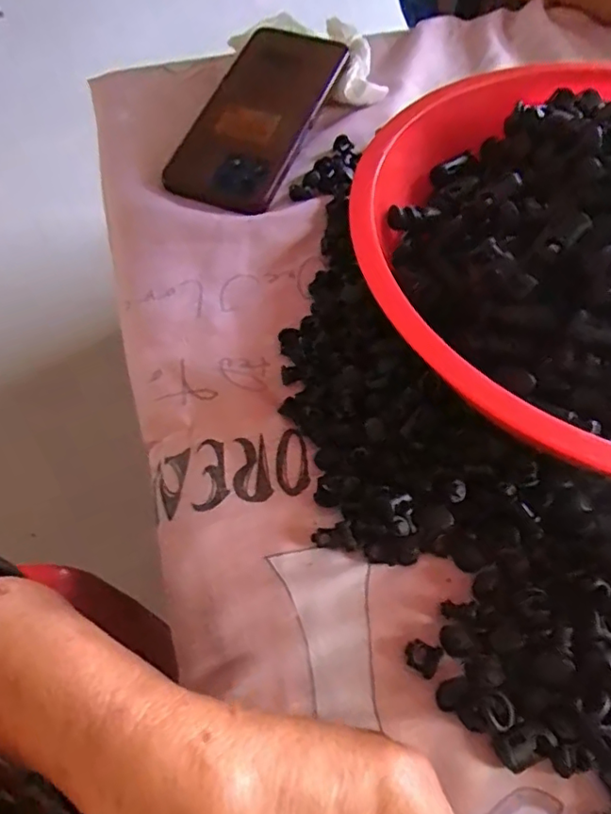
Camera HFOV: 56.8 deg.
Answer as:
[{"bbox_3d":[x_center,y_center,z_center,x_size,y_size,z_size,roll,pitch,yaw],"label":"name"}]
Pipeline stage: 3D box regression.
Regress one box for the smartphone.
[{"bbox_3d":[-0.031,-0.194,0.373,0.067,0.008,0.153,22,70,7],"label":"smartphone"}]

